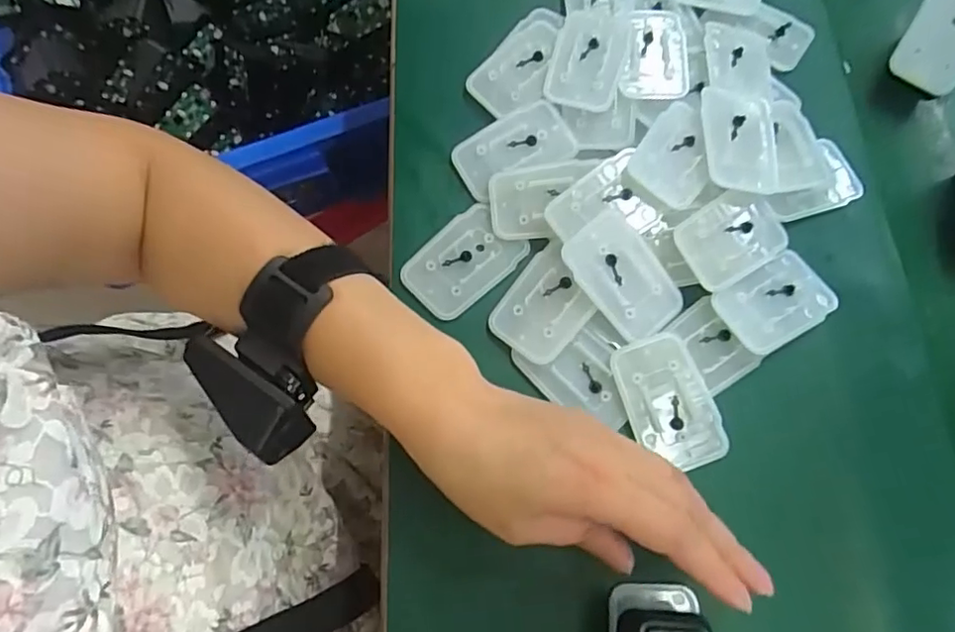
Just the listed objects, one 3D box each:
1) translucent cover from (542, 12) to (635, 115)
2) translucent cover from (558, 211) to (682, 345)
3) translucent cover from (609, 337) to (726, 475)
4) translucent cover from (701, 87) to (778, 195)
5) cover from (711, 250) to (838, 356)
[{"bbox_3d":[0.067,-0.156,0.356,0.042,0.010,0.069,16,72,2],"label":"translucent cover"},{"bbox_3d":[0.079,-0.022,0.316,0.044,0.004,0.067,-42,96,-13],"label":"translucent cover"},{"bbox_3d":[0.099,0.046,0.307,0.043,0.007,0.068,-19,74,-9],"label":"translucent cover"},{"bbox_3d":[0.150,-0.101,0.333,0.043,0.006,0.063,5,75,-8],"label":"translucent cover"},{"bbox_3d":[0.163,-0.007,0.318,0.064,0.007,0.040,-28,76,-11],"label":"cover"}]

